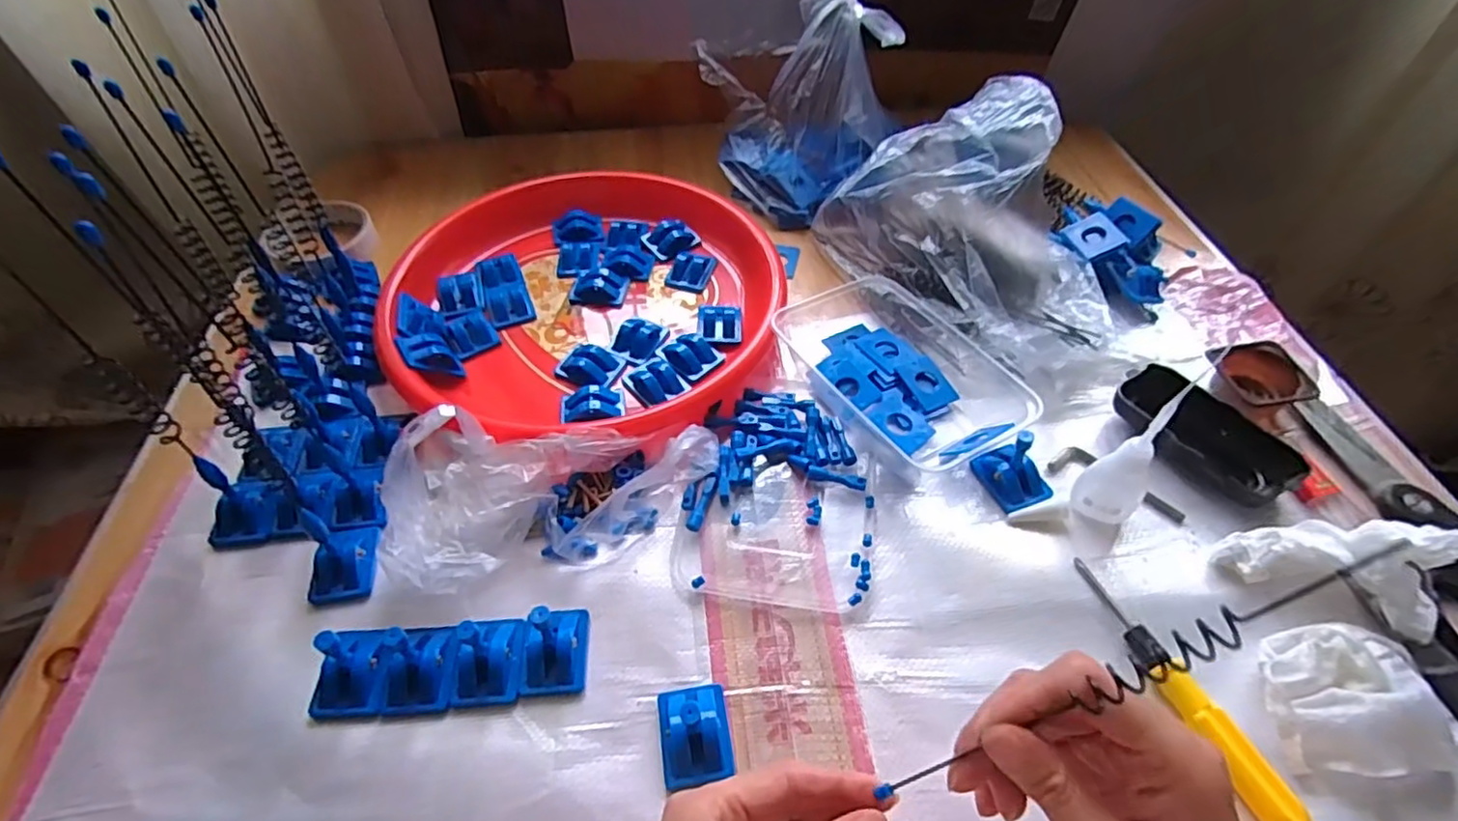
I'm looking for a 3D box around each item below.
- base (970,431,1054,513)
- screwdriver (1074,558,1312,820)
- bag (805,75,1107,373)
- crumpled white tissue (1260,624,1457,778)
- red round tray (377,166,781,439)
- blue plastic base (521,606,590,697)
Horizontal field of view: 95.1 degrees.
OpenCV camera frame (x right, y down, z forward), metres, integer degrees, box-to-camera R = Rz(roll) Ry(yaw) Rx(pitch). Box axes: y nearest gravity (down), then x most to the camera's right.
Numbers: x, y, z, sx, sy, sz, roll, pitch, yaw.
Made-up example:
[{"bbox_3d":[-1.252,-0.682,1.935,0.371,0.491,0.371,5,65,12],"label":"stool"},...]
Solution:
[{"bbox_3d":[0.179,0.033,0.413,0.033,0.045,0.042,-16,52,-12],"label":"base"},{"bbox_3d":[0.226,0.137,0.337,0.016,0.016,0.141,-17,52,-13],"label":"screwdriver"},{"bbox_3d":[0.191,-0.151,0.498,0.139,0.127,0.235,-33,58,-24],"label":"bag"},{"bbox_3d":[0.307,0.140,0.325,0.090,0.030,0.065,-4,51,-3],"label":"crumpled white tissue"},{"bbox_3d":[-0.110,-0.087,0.515,0.282,0.043,0.280,0,50,0],"label":"red round tray"},{"bbox_3d":[-0.093,0.118,0.345,0.032,0.045,0.042,-3,50,-2],"label":"blue plastic base"}]

